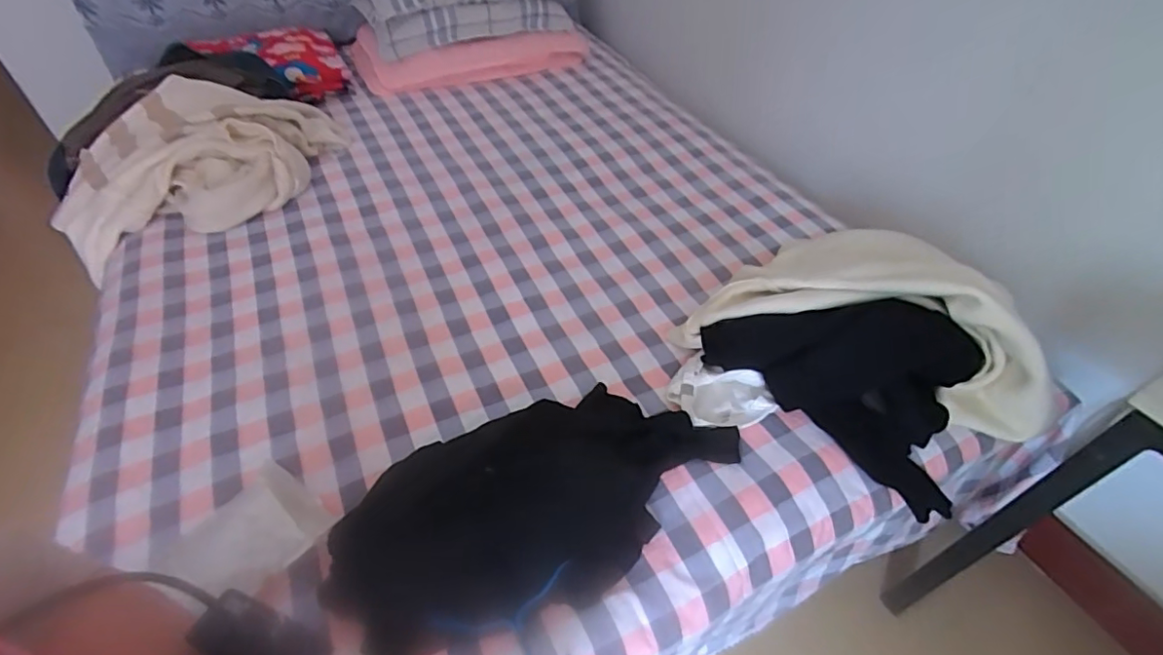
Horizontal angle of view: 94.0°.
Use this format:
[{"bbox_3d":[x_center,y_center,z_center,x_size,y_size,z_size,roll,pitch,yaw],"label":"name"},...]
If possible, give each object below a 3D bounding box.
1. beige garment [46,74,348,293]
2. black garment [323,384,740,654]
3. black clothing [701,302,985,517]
[{"bbox_3d":[-0.845,-0.387,1.215,0.422,0.151,0.610,36,55,29],"label":"beige garment"},{"bbox_3d":[-0.047,0.220,0.725,0.532,0.068,0.267,-31,54,-27],"label":"black garment"},{"bbox_3d":[0.388,0.084,0.835,0.407,0.197,0.191,22,51,12],"label":"black clothing"}]

